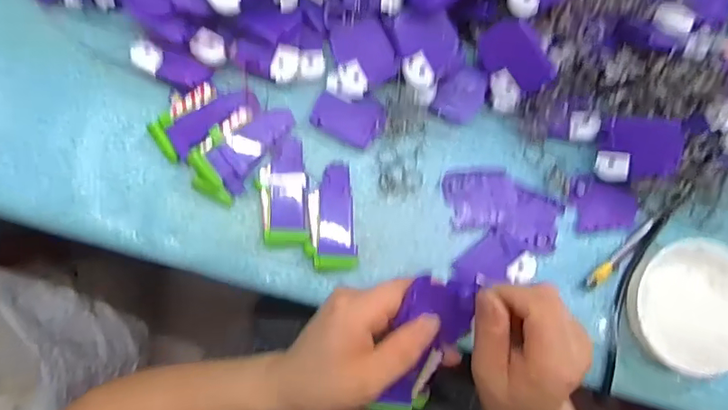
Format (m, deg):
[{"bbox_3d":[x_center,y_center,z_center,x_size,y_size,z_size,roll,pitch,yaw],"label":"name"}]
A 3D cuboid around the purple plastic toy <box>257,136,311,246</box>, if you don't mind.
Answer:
[{"bbox_3d":[-0.068,-0.012,0.454,0.038,0.007,0.090,-5,84,-5],"label":"purple plastic toy"}]

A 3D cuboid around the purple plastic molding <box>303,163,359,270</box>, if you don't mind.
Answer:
[{"bbox_3d":[-0.028,0.010,0.455,0.041,0.008,0.089,-3,84,-5],"label":"purple plastic molding"}]

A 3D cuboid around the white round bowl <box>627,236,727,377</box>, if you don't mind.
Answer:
[{"bbox_3d":[0.285,0.086,0.458,0.114,0.024,0.110,-14,85,-6],"label":"white round bowl"}]

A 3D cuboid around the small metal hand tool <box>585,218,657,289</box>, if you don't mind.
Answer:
[{"bbox_3d":[0.224,0.043,0.465,0.084,0.011,0.011,-41,89,-7],"label":"small metal hand tool"}]

